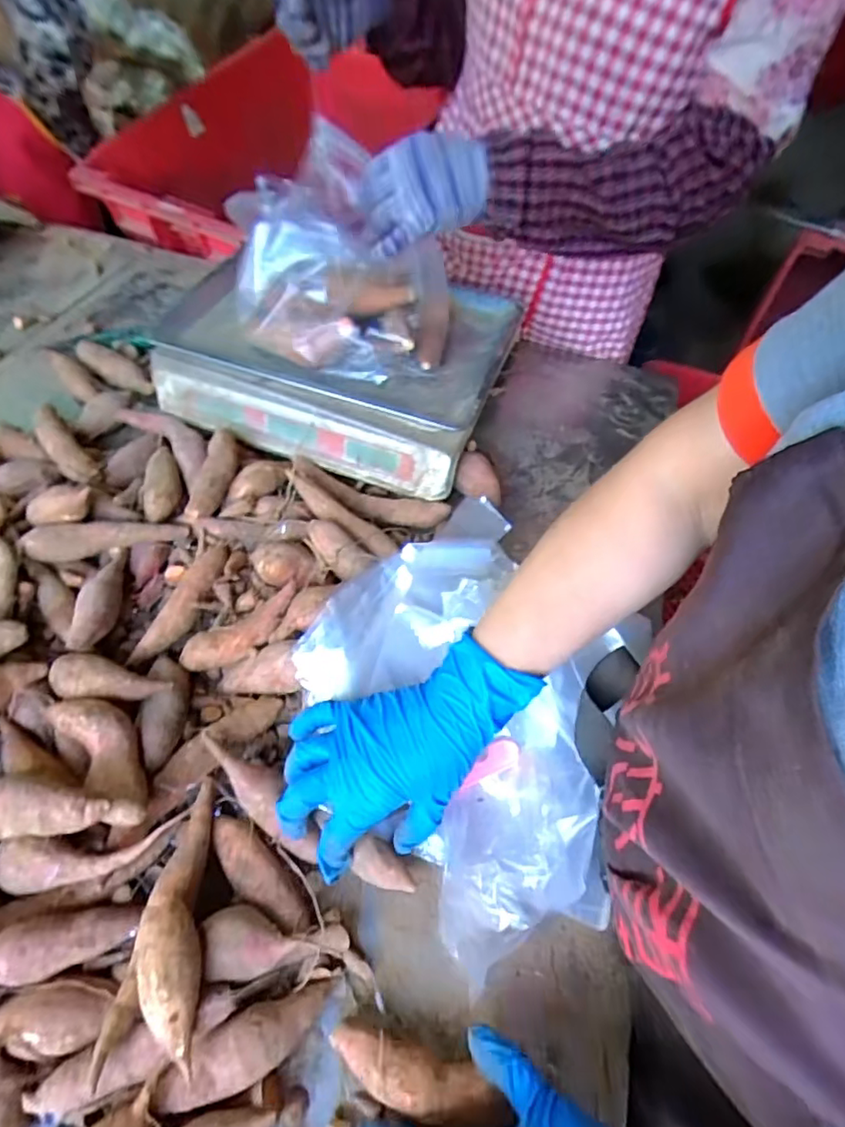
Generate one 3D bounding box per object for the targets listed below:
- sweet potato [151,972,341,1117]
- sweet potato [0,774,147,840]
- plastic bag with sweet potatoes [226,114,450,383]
[{"bbox_3d":[-0.097,0.272,0.334,0.101,0.035,0.031,-20,57,-19],"label":"sweet potato"},{"bbox_3d":[-0.251,0.149,0.363,0.152,0.028,0.034,-5,53,6],"label":"sweet potato"},{"bbox_3d":[-0.075,-0.291,0.565,0.199,0.149,0.149,12,53,4],"label":"plastic bag with sweet potatoes"}]

